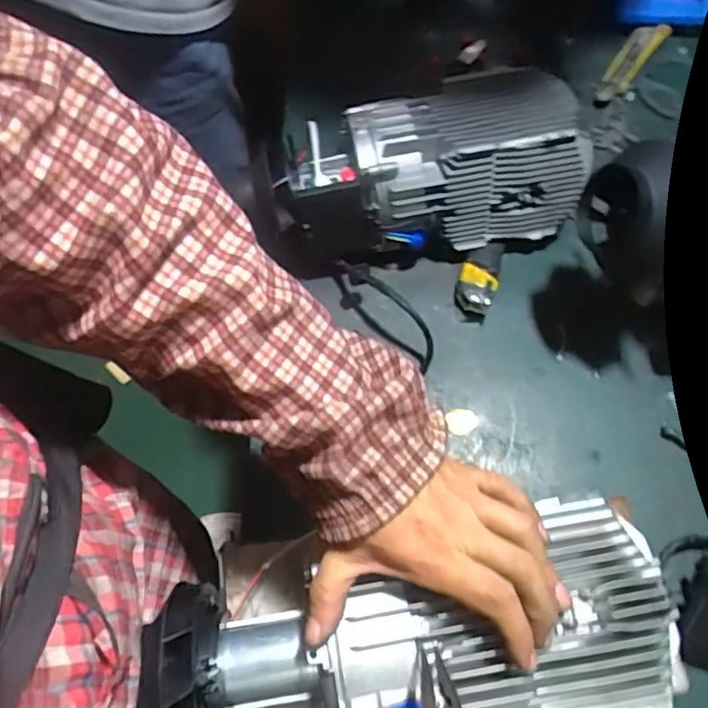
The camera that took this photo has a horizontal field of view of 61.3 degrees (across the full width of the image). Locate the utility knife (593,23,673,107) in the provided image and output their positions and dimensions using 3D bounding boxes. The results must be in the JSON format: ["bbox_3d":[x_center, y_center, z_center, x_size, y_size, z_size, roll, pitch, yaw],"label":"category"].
[{"bbox_3d":[0.331,-0.353,0.718,0.033,0.014,0.151,35,73,16],"label":"utility knife"}]

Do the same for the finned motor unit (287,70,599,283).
[{"bbox_3d":[0.070,-0.174,0.592,0.280,0.137,0.121,-10,67,-2],"label":"finned motor unit"}]

